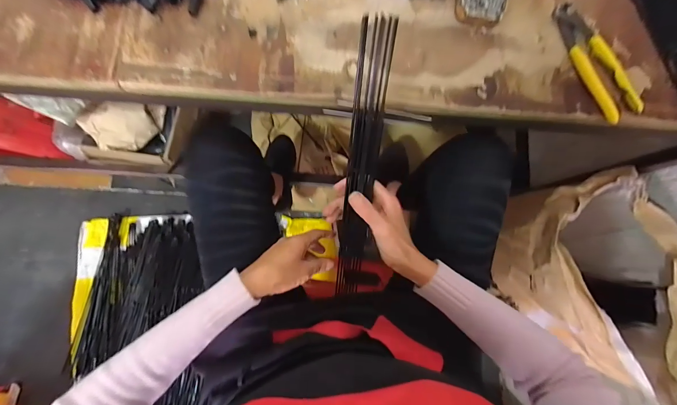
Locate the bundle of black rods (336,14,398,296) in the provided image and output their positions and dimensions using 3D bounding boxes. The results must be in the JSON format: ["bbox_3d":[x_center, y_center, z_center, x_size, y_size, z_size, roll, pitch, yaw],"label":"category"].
[{"bbox_3d":[0.027,-0.033,0.372,0.036,0.022,0.329,2,127,-4],"label":"bundle of black rods"}]

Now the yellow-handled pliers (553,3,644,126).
[{"bbox_3d":[0.328,-0.182,0.396,0.046,0.020,0.165,-21,84,-7],"label":"yellow-handled pliers"}]

